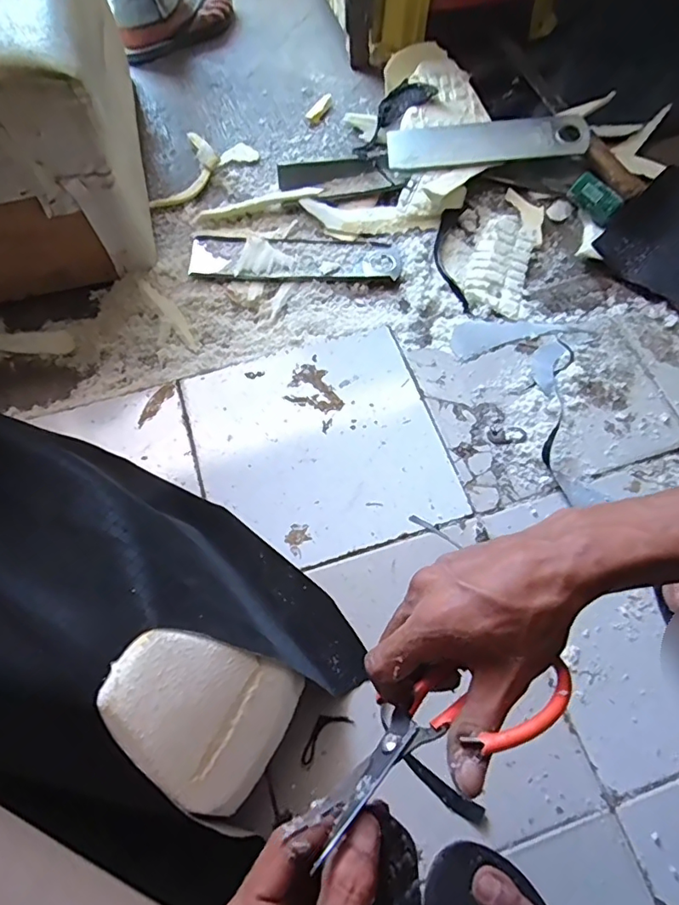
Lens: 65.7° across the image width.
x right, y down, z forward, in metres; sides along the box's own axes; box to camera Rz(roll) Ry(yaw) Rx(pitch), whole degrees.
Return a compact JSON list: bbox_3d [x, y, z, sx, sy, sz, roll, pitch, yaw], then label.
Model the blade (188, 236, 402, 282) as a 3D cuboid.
[{"bbox_3d":[-0.063,-0.283,0.767,0.303,0.010,0.079,1,65,-1],"label":"blade"}]

